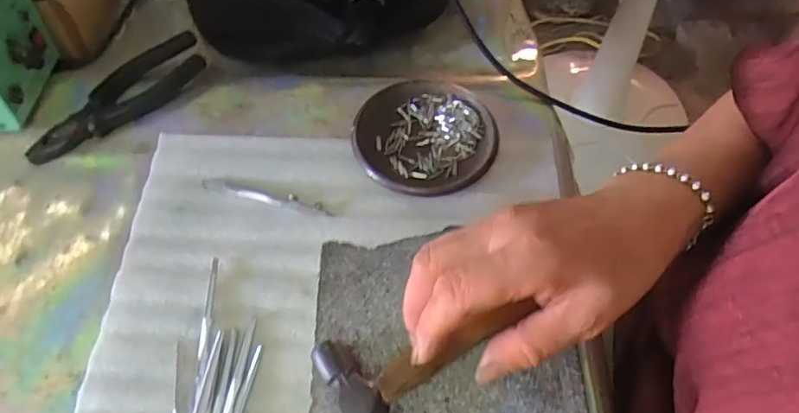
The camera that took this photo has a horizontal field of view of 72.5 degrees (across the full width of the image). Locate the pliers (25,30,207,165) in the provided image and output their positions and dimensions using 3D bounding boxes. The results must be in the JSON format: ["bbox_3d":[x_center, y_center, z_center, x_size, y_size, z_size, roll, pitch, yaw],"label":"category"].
[{"bbox_3d":[-0.243,-0.096,0.471,0.051,0.016,0.165,39,67,22],"label":"pliers"}]

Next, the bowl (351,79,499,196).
[{"bbox_3d":[0.021,-0.057,0.441,0.110,0.015,0.114,-1,59,1],"label":"bowl"}]

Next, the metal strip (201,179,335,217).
[{"bbox_3d":[-0.103,-0.008,0.421,0.106,0.004,0.012,13,60,10],"label":"metal strip"}]

